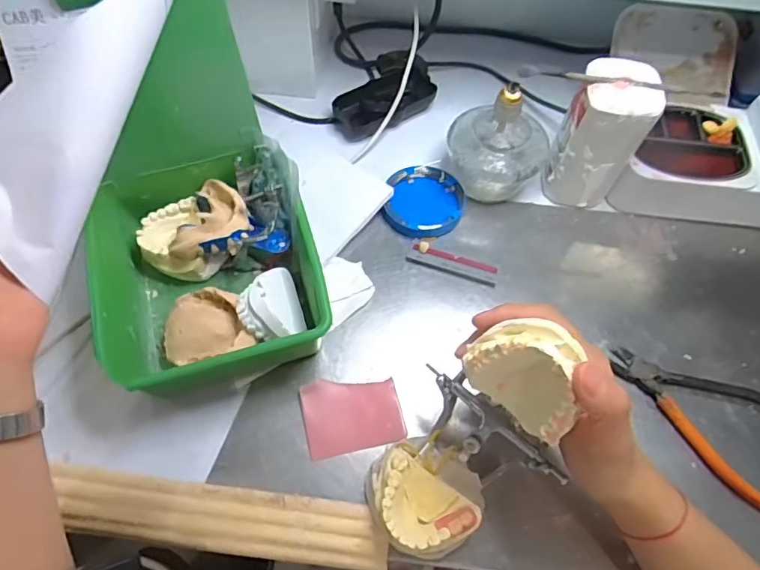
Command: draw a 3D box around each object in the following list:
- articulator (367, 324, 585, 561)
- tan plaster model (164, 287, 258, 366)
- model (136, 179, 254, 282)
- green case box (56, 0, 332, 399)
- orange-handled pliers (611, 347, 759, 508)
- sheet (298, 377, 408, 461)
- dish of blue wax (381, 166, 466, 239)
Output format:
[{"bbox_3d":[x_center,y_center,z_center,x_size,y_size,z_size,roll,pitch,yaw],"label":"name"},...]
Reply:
[{"bbox_3d":[0.058,0.093,0.319,0.083,0.180,0.080,-13,52,-40],"label":"articulator"},{"bbox_3d":[-0.137,0.033,0.413,0.065,0.028,0.057,-12,64,-9],"label":"tan plaster model"},{"bbox_3d":[-0.156,-0.046,0.434,0.087,0.045,0.069,-25,66,-15],"label":"model"},{"bbox_3d":[-0.142,-0.066,0.367,0.157,0.199,0.224,-16,64,-11],"label":"green case box"},{"bbox_3d":[0.250,0.103,0.406,0.143,0.013,0.091,27,64,11],"label":"orange-handled pliers"},{"bbox_3d":[-0.021,0.098,0.398,0.073,0.004,0.056,-10,66,-9],"label":"sheet"},{"bbox_3d":[0.043,-0.079,0.490,0.073,0.016,0.075,1,62,-2],"label":"dish of blue wax"}]

